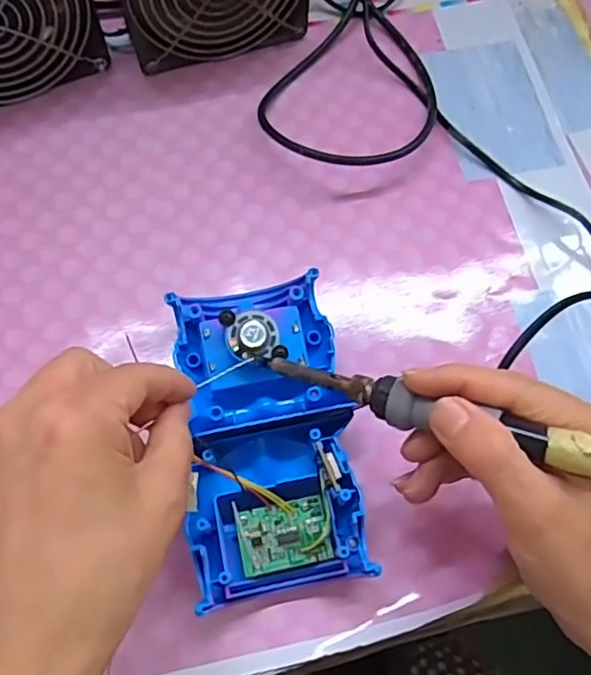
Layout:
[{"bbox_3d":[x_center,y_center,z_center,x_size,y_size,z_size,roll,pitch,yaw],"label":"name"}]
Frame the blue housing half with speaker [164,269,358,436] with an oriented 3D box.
[{"bbox_3d":[-0.019,0.009,0.329,0.084,0.041,0.077,-9,68,-6],"label":"blue housing half with speaker"}]

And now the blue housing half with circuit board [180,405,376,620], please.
[{"bbox_3d":[-0.010,0.081,0.302,0.081,0.035,0.079,-9,68,-6],"label":"blue housing half with circuit board"}]

